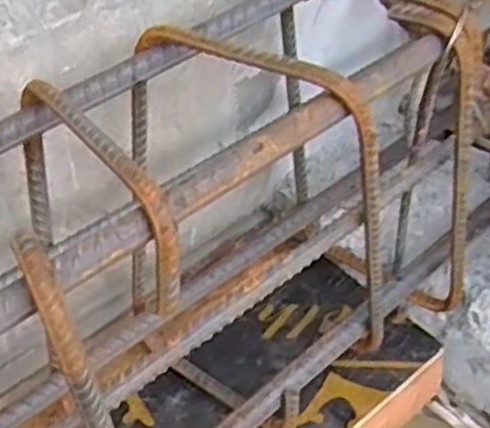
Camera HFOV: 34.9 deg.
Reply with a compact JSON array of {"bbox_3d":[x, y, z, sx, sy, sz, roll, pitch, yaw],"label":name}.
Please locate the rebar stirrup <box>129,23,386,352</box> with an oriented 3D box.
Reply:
[{"bbox_3d":[0.011,-0.005,0.494,0.160,0.238,0.028,19,54,27],"label":"rebar stirrup"}]

